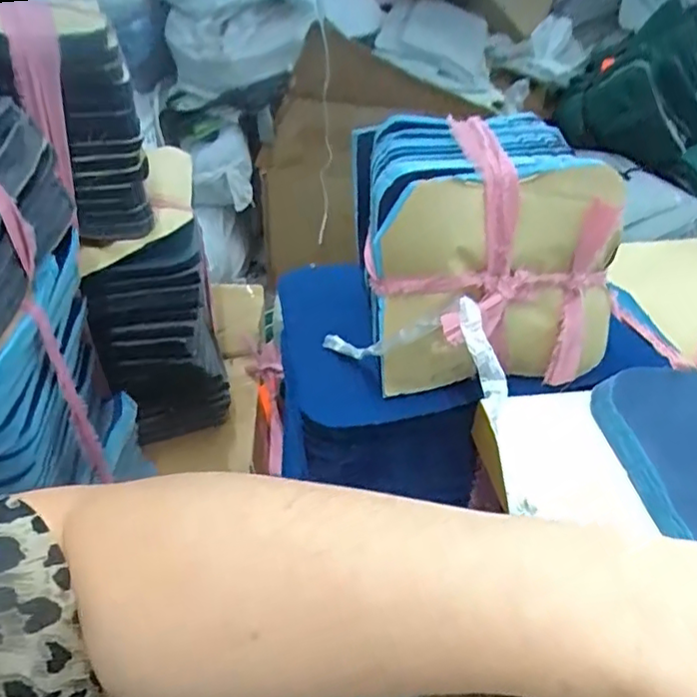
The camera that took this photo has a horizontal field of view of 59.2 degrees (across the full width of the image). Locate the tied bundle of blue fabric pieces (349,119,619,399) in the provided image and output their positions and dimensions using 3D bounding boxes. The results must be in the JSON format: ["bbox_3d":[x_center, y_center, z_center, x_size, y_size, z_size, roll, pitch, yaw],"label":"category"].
[{"bbox_3d":[0.096,-0.071,0.477,0.173,0.170,0.176,-3,39,-9],"label":"tied bundle of blue fabric pieces"}]

